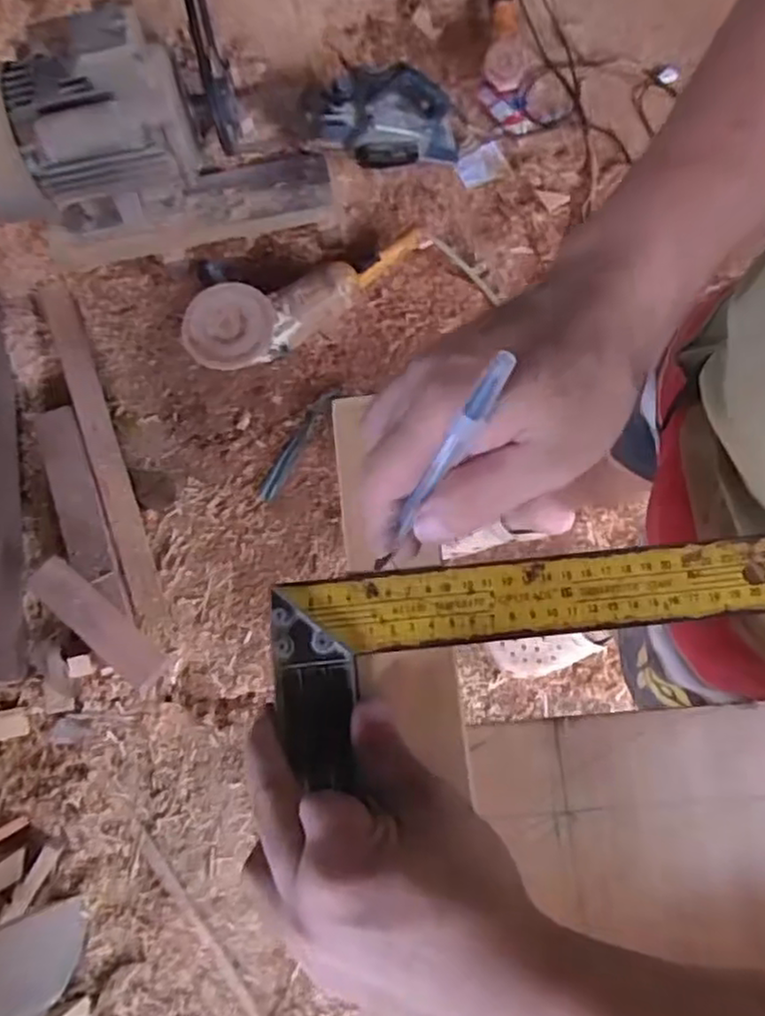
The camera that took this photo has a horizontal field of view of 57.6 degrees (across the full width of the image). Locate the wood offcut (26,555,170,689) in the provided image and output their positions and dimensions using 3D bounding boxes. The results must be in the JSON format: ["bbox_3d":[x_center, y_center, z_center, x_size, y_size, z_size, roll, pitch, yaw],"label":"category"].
[{"bbox_3d":[-0.516,0.206,1.262,0.280,0.024,0.080,45,48,-5],"label":"wood offcut"}]

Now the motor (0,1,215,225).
[{"bbox_3d":[-0.550,-0.682,1.237,0.428,0.270,0.224,-4,75,2],"label":"motor"}]

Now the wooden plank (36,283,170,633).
[{"bbox_3d":[-0.560,-0.115,1.390,0.061,0.022,0.744,-21,75,-2],"label":"wooden plank"}]

